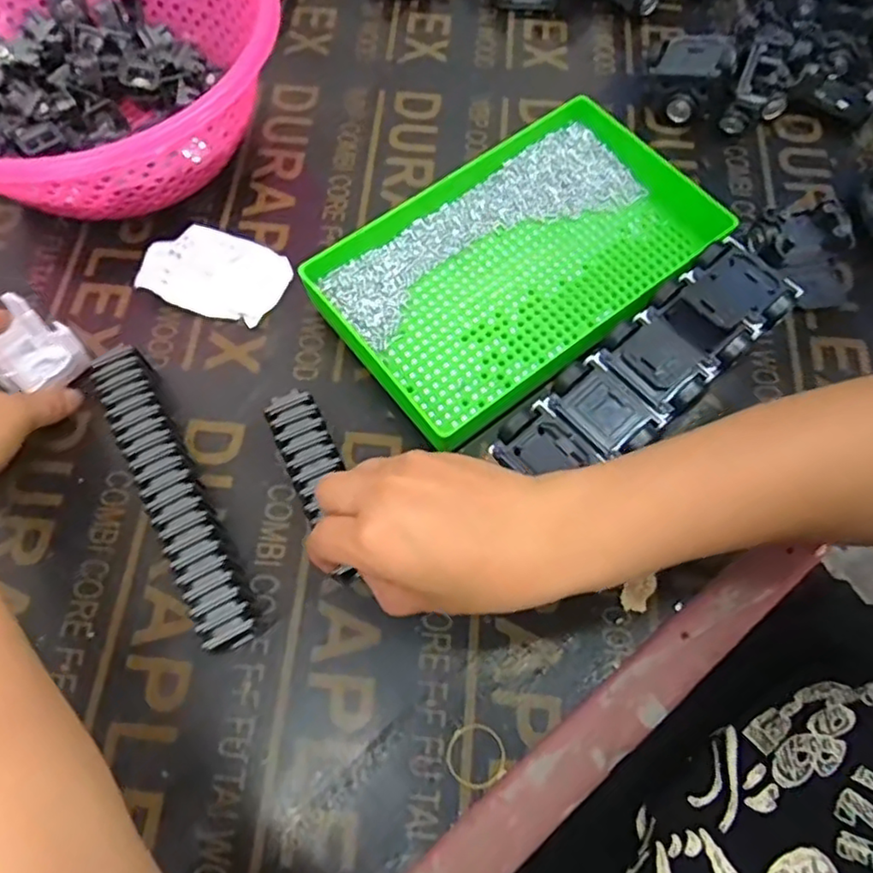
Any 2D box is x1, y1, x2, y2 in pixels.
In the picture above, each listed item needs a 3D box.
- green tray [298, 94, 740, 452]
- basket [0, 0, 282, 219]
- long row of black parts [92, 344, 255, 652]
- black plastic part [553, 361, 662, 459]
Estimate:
[{"bbox_3d":[0.051,-0.116,0.426,0.239,0.039,0.161,-36,72,-13],"label":"green tray"},{"bbox_3d":[-0.241,-0.253,0.454,0.245,0.100,0.228,0,67,0],"label":"basket"},{"bbox_3d":[-0.149,0.032,0.371,0.031,0.028,0.191,-28,70,-11],"label":"long row of black parts"},{"bbox_3d":[0.093,-0.011,0.372,0.039,0.033,0.059,-40,73,-15],"label":"black plastic part"}]

